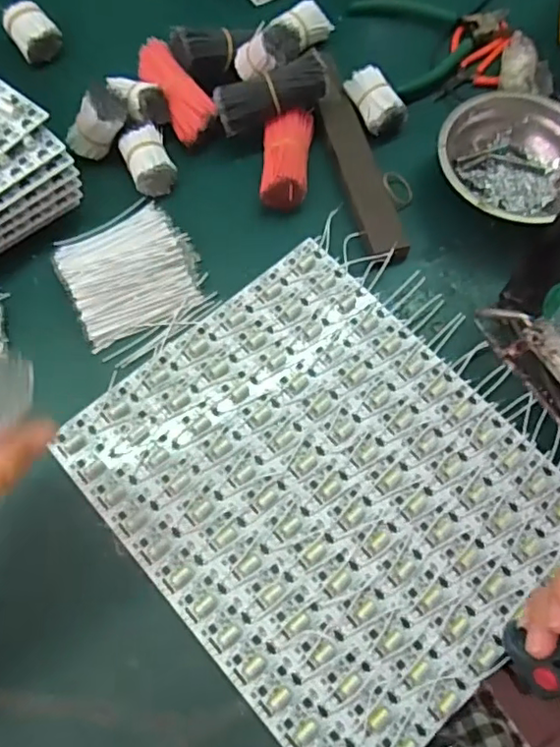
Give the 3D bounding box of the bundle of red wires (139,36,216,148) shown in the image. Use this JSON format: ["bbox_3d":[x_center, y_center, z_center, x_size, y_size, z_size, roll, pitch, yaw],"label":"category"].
[{"bbox_3d":[-0.087,-0.230,0.488,0.034,0.029,0.090,-32,73,-13],"label":"bundle of red wires"}]

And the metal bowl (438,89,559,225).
[{"bbox_3d":[0.184,-0.172,0.479,0.127,0.043,0.107,-13,70,-7],"label":"metal bowl"}]

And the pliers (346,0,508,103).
[{"bbox_3d":[0.146,-0.316,0.550,0.132,0.016,0.119,-20,71,-10],"label":"pliers"}]

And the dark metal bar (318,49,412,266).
[{"bbox_3d":[0.059,-0.181,0.486,0.032,0.019,0.212,-12,70,-7],"label":"dark metal bar"}]

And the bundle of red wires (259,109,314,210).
[{"bbox_3d":[0.005,-0.171,0.471,0.039,0.035,0.094,5,69,0],"label":"bundle of red wires"}]

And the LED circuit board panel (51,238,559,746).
[{"bbox_3d":[0.032,0.070,0.390,0.243,0.008,0.280,-40,76,-16],"label":"LED circuit board panel"}]

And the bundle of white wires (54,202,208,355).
[{"bbox_3d":[-0.109,-0.077,0.432,0.093,0.017,0.091,-26,72,-12],"label":"bundle of white wires"}]

